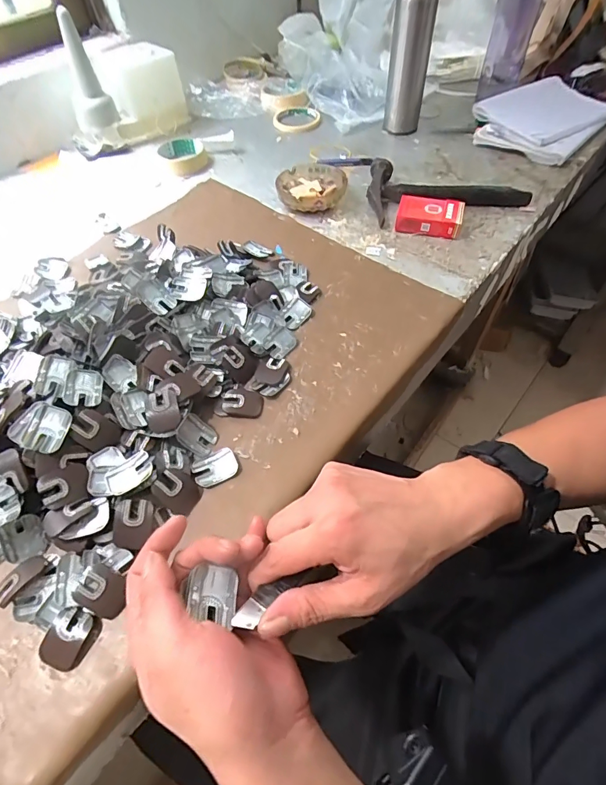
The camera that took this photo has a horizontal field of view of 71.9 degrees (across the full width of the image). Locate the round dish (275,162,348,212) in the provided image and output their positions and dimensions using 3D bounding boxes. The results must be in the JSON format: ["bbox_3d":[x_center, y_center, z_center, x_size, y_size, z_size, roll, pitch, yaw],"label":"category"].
[{"bbox_3d":[0.015,-0.309,0.640,0.103,0.034,0.104,-1,54,2],"label":"round dish"}]

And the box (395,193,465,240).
[{"bbox_3d":[0.179,-0.249,0.589,0.090,0.026,0.060,7,55,8],"label":"box"}]

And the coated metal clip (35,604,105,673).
[{"bbox_3d":[-0.174,0.181,0.310,0.034,0.012,0.039,17,57,14],"label":"coated metal clip"}]

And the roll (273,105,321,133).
[{"bbox_3d":[-0.013,-0.536,0.812,0.090,0.012,0.086,-3,54,1],"label":"roll"}]

